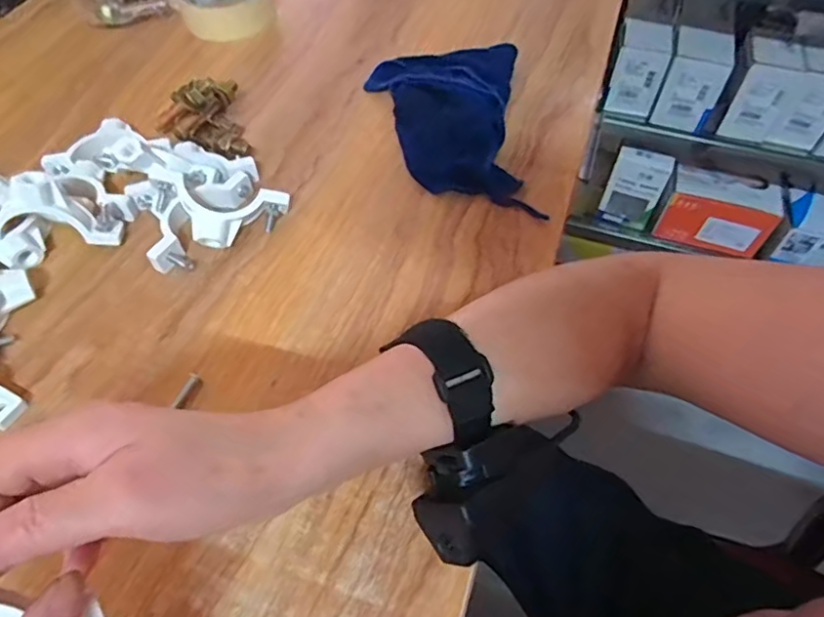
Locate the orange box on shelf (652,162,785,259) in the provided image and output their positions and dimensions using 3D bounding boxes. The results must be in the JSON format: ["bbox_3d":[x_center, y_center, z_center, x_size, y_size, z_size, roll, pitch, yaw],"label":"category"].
[{"bbox_3d":[0.496,-0.158,0.925,0.163,0.095,0.085,22,57,13],"label":"orange box on shelf"}]

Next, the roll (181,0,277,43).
[{"bbox_3d":[-0.175,-0.293,0.540,0.083,0.025,0.089,1,55,-1],"label":"roll"}]

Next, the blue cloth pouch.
[{"bbox_3d":[0.030,-0.146,0.438,0.116,0.033,0.176,-1,55,-2],"label":"blue cloth pouch"}]

